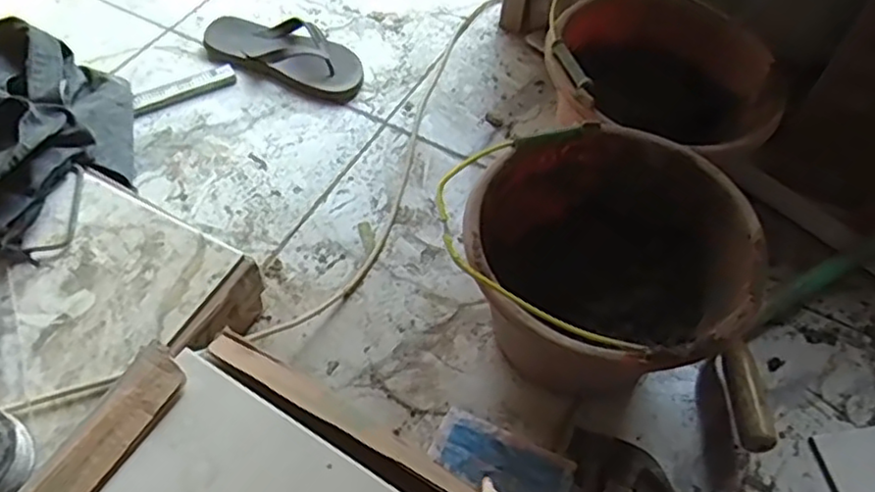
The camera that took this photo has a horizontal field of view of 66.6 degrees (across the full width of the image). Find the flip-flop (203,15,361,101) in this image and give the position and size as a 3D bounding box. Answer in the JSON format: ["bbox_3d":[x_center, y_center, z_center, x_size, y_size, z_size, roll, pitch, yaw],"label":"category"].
[{"bbox_3d":[-0.239,-0.301,1.028,0.262,0.048,0.101,21,56,11],"label":"flip-flop"}]

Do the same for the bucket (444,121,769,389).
[{"bbox_3d":[0.165,0.041,0.710,0.284,0.212,0.263,2,55,-3],"label":"bucket"}]

